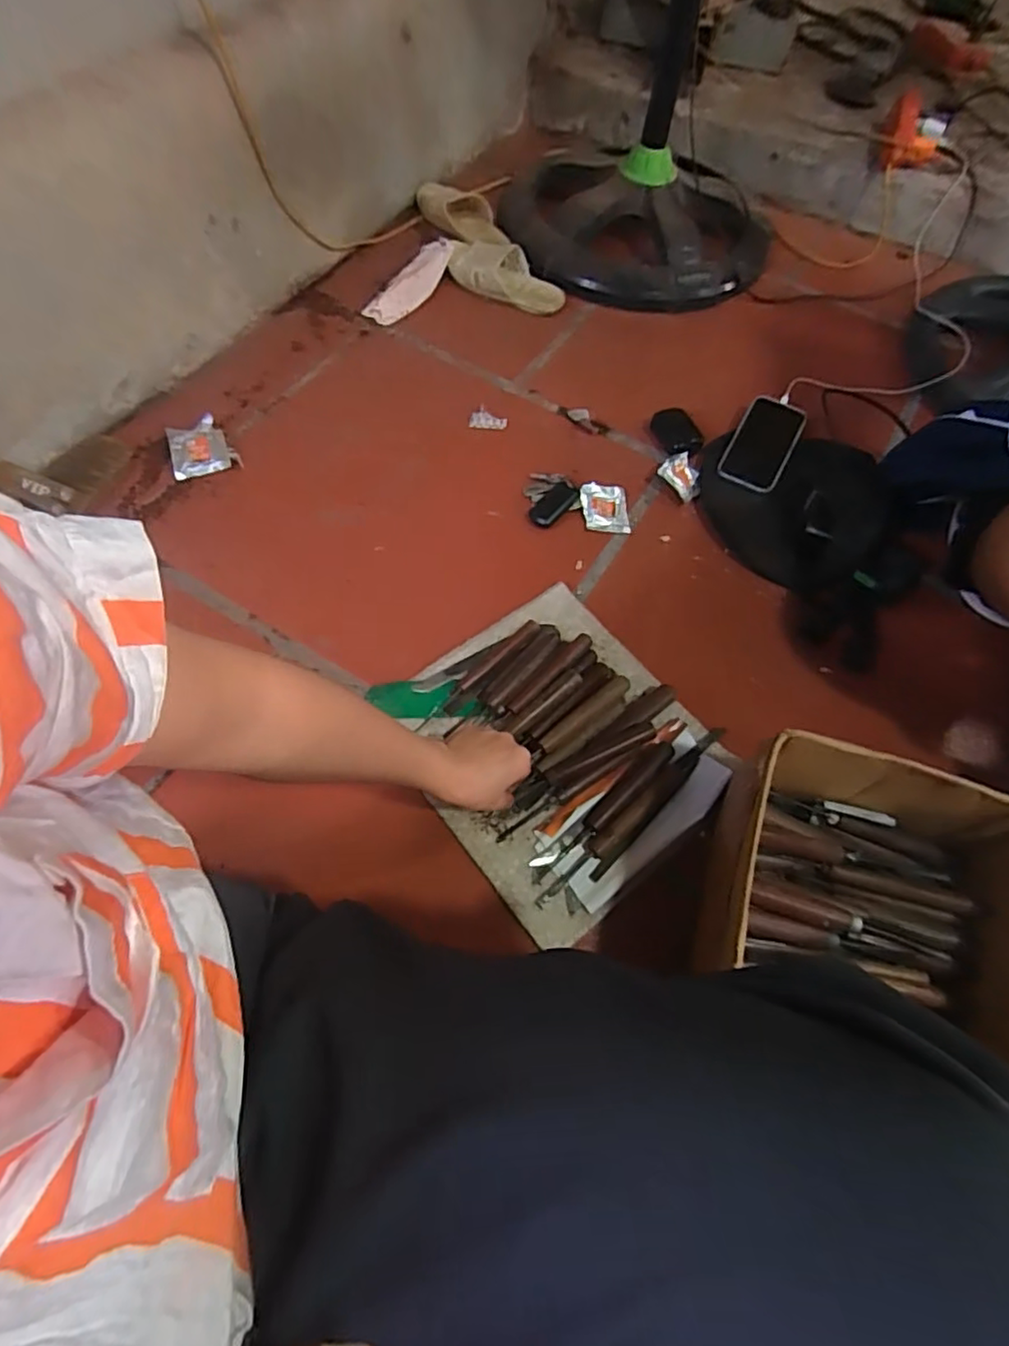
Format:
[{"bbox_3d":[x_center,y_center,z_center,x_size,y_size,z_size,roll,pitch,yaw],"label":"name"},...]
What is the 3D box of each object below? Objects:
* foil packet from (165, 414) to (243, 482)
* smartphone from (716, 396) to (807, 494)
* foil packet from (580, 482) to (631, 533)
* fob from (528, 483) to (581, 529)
[{"bbox_3d":[-0.392,-0.293,0.819,0.080,0.020,0.089,-19,65,-13],"label":"foil packet"},{"bbox_3d":[0.351,-0.315,0.863,0.078,0.011,0.145,25,75,13],"label":"smartphone"},{"bbox_3d":[0.128,-0.213,0.812,0.058,0.009,0.071,-4,63,-6],"label":"foil packet"},{"bbox_3d":[0.060,-0.210,0.796,0.035,0.021,0.068,37,66,15],"label":"fob"}]

